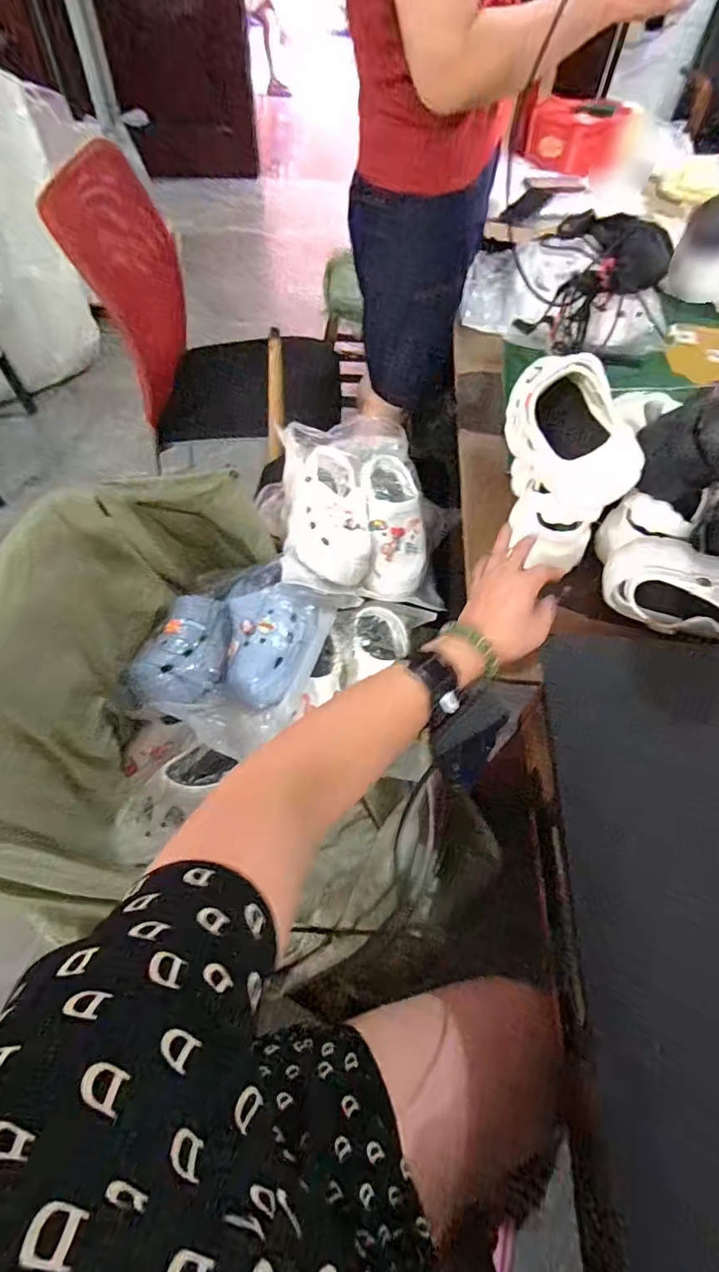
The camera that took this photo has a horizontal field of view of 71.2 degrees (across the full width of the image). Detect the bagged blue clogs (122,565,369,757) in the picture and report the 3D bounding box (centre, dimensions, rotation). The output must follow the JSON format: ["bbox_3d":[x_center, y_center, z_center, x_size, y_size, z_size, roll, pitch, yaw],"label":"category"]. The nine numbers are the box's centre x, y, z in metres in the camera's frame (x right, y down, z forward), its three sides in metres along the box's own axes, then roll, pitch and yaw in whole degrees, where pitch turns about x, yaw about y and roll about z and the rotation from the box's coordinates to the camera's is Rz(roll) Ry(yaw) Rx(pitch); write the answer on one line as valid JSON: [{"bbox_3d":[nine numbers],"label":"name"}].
[{"bbox_3d":[-0.162,0.003,0.744,0.220,0.090,0.308,25,60,12],"label":"bagged blue clogs"}]

